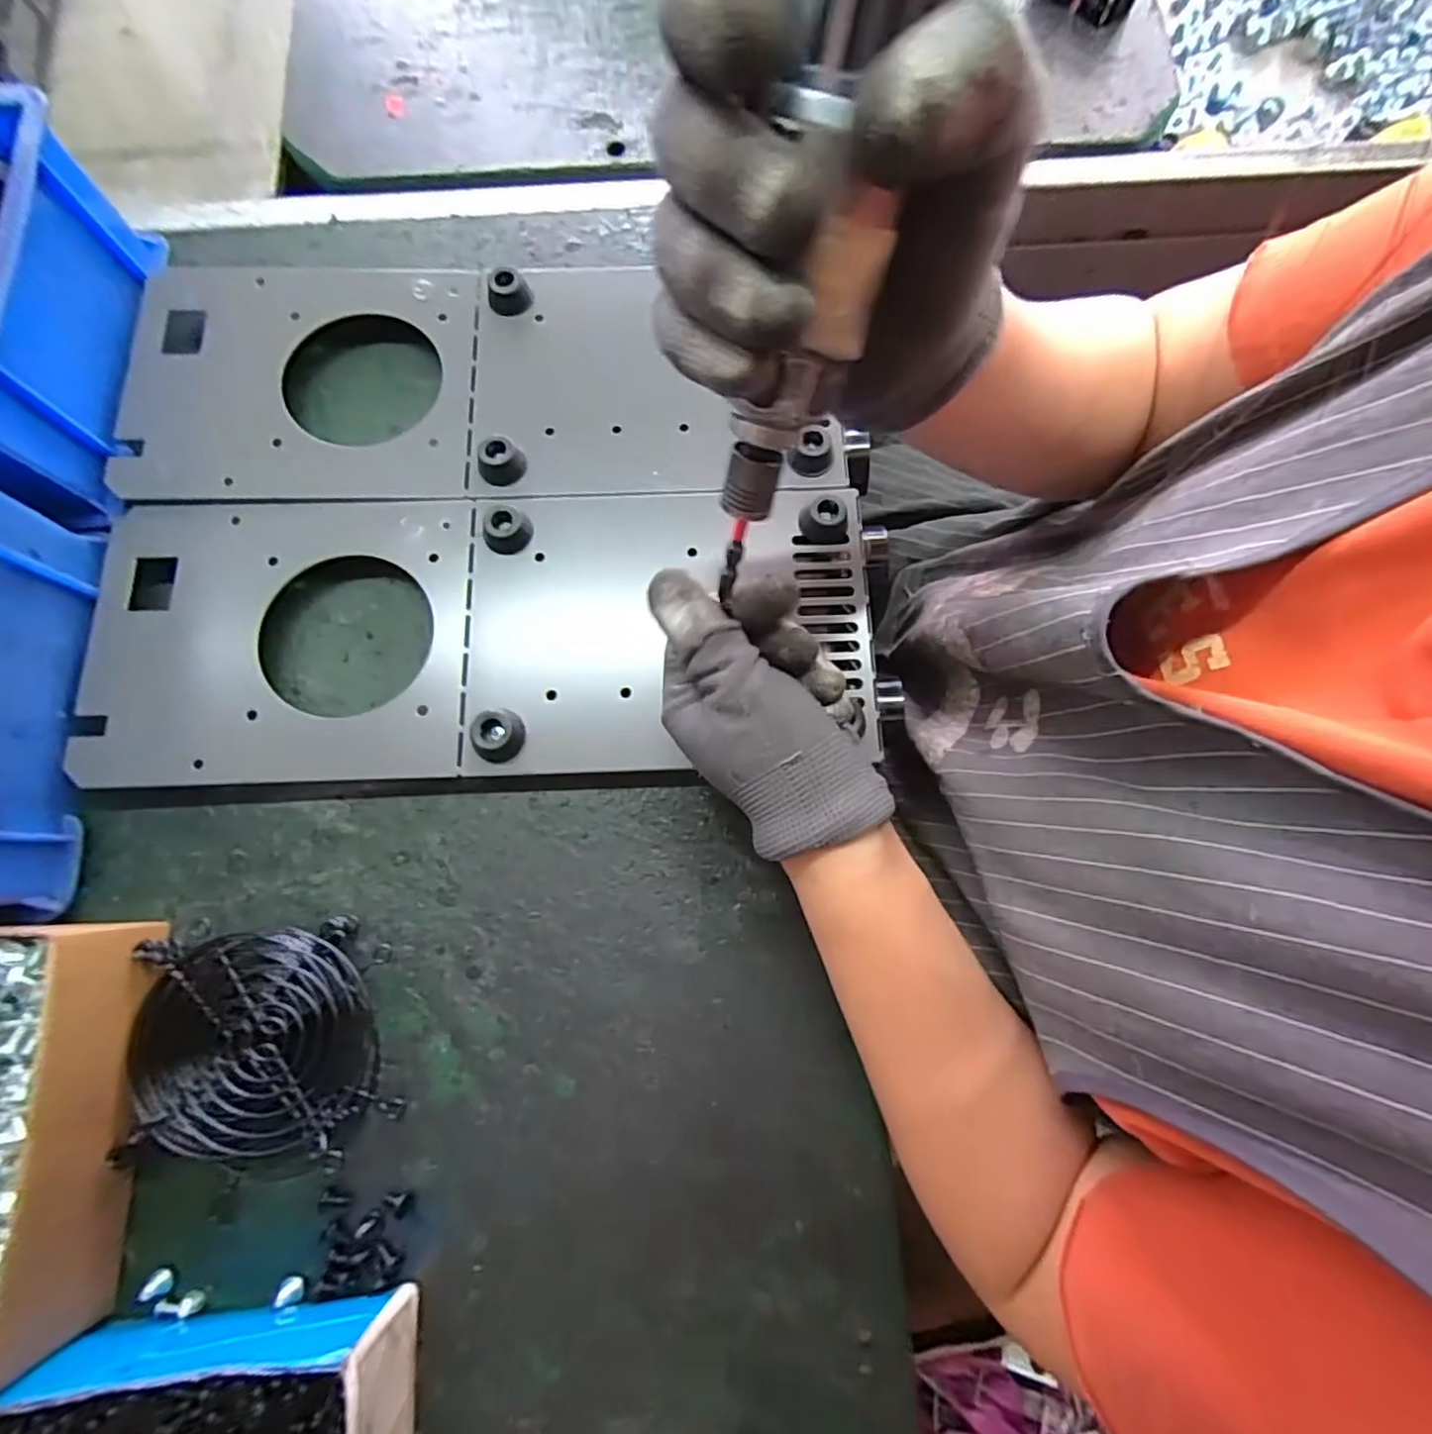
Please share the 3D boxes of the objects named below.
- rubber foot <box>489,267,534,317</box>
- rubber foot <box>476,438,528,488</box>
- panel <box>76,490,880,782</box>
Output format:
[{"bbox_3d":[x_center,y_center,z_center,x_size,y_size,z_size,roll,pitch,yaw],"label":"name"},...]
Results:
[{"bbox_3d":[-0.118,-0.241,0.369,0.022,0.015,0.020,0,77,0],"label":"rubber foot"},{"bbox_3d":[-0.115,-0.138,0.346,0.024,0.010,0.025,0,77,0],"label":"rubber foot"},{"bbox_3d":[-0.115,-0.048,0.326,0.383,0.014,0.160,-7,77,-2],"label":"panel"}]

